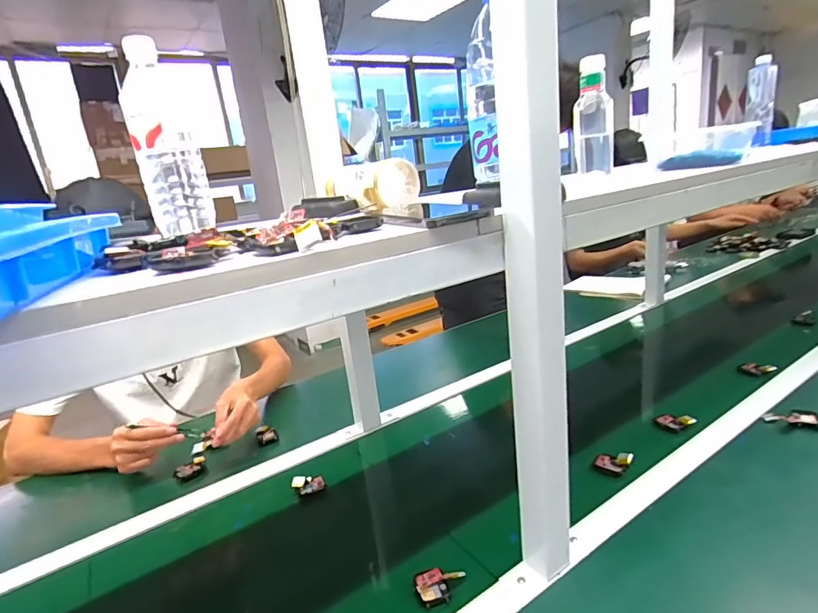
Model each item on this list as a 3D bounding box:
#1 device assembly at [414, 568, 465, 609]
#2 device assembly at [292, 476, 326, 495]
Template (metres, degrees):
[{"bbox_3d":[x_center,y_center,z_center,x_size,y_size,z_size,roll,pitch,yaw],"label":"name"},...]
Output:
[{"bbox_3d":[0.034,0.324,0.551,0.055,0.020,0.038,-15,18,-23],"label":"device assembly"},{"bbox_3d":[-0.162,0.285,0.757,0.049,0.017,0.035,-13,18,-20],"label":"device assembly"}]

